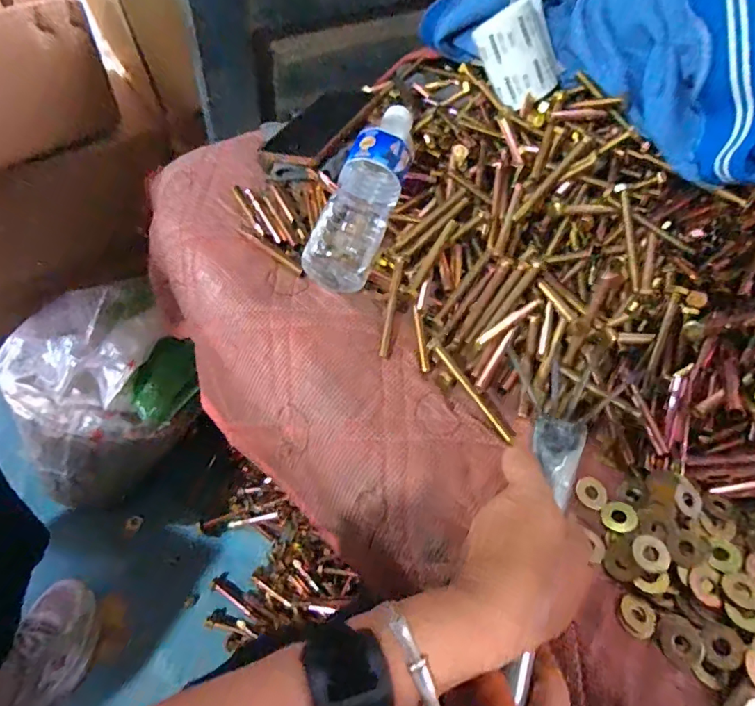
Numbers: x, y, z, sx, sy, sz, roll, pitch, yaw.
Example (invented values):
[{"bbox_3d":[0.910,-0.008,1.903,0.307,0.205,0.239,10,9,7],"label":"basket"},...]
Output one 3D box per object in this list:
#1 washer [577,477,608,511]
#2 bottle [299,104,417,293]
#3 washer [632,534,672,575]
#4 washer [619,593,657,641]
[{"bbox_3d":[0.167,0.108,0.382,0.023,0.004,0.026,27,62,17],"label":"washer"},{"bbox_3d":[-0.007,-0.165,0.491,0.060,0.055,0.228,16,72,12],"label":"bottle"},{"bbox_3d":[0.194,0.142,0.349,0.024,0.005,0.024,-1,58,1],"label":"washer"},{"bbox_3d":[0.175,0.178,0.332,0.023,0.004,0.025,-1,58,1],"label":"washer"}]

